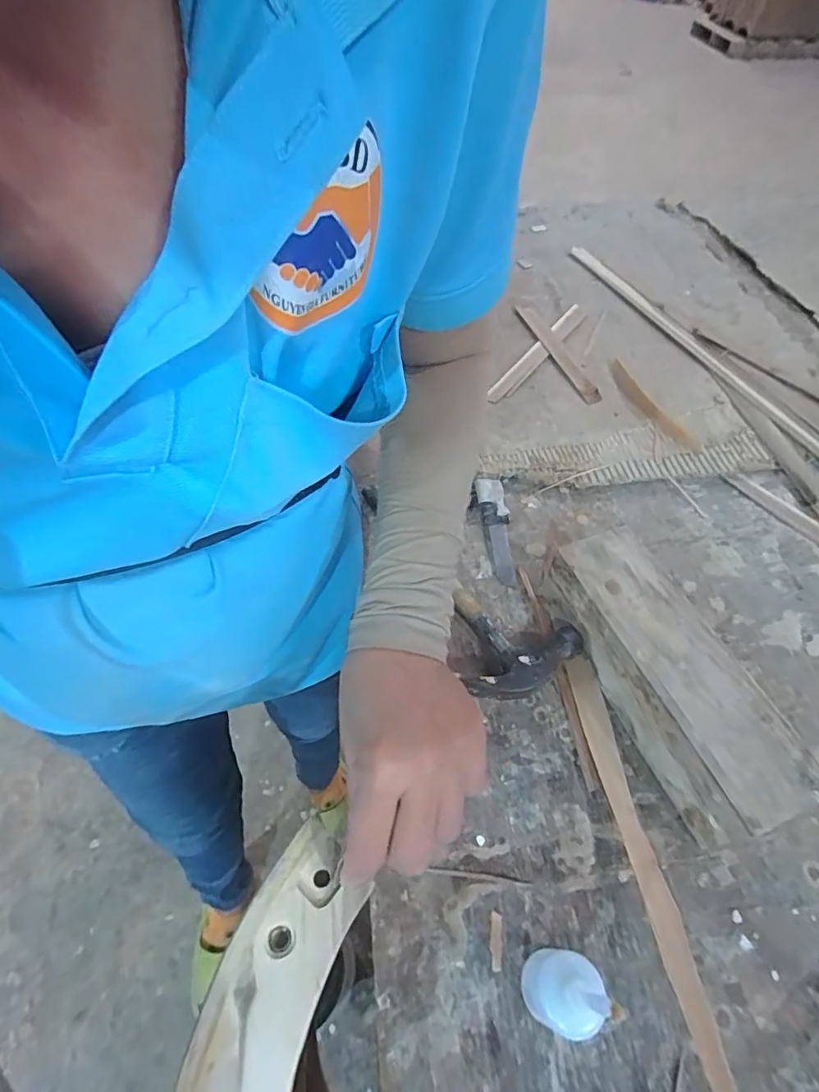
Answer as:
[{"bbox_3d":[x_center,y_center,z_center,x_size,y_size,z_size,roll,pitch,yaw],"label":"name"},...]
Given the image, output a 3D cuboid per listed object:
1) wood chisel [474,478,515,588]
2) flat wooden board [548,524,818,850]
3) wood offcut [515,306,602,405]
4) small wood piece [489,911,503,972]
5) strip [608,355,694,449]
[{"bbox_3d":[0.081,-0.016,0.472,0.027,0.014,0.112,-5,56,-4],"label":"wood chisel"},{"bbox_3d":[0.178,0.087,0.367,0.066,0.066,0.201,-17,57,-12],"label":"flat wooden board"},{"bbox_3d":[0.180,-0.237,0.629,0.025,0.008,0.190,-15,57,-10],"label":"wood offcut"},{"bbox_3d":[0.051,0.230,0.302,0.007,0.004,0.028,7,56,4],"label":"small wood piece"},{"bbox_3d":[0.262,-0.162,0.578,0.032,0.007,0.153,-16,57,-11],"label":"strip"}]

